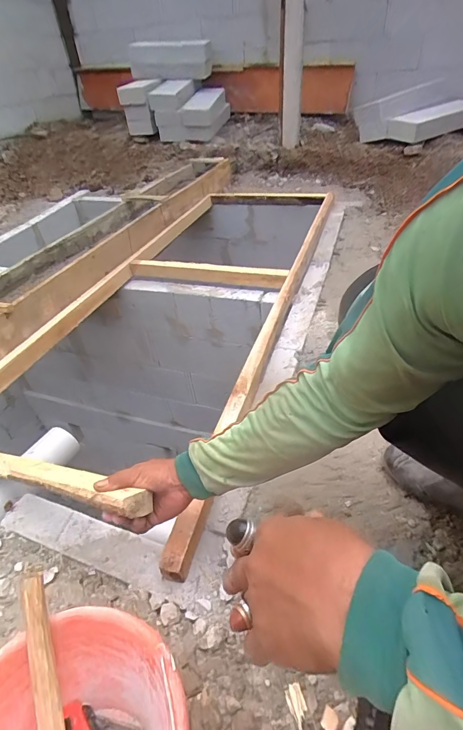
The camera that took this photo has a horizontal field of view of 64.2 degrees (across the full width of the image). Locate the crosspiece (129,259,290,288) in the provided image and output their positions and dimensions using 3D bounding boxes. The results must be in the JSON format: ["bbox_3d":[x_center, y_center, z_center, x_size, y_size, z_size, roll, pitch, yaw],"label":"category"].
[{"bbox_3d":[-0.095,-0.336,1.385,0.597,0.085,0.056,8,41,15],"label":"crosspiece"}]

